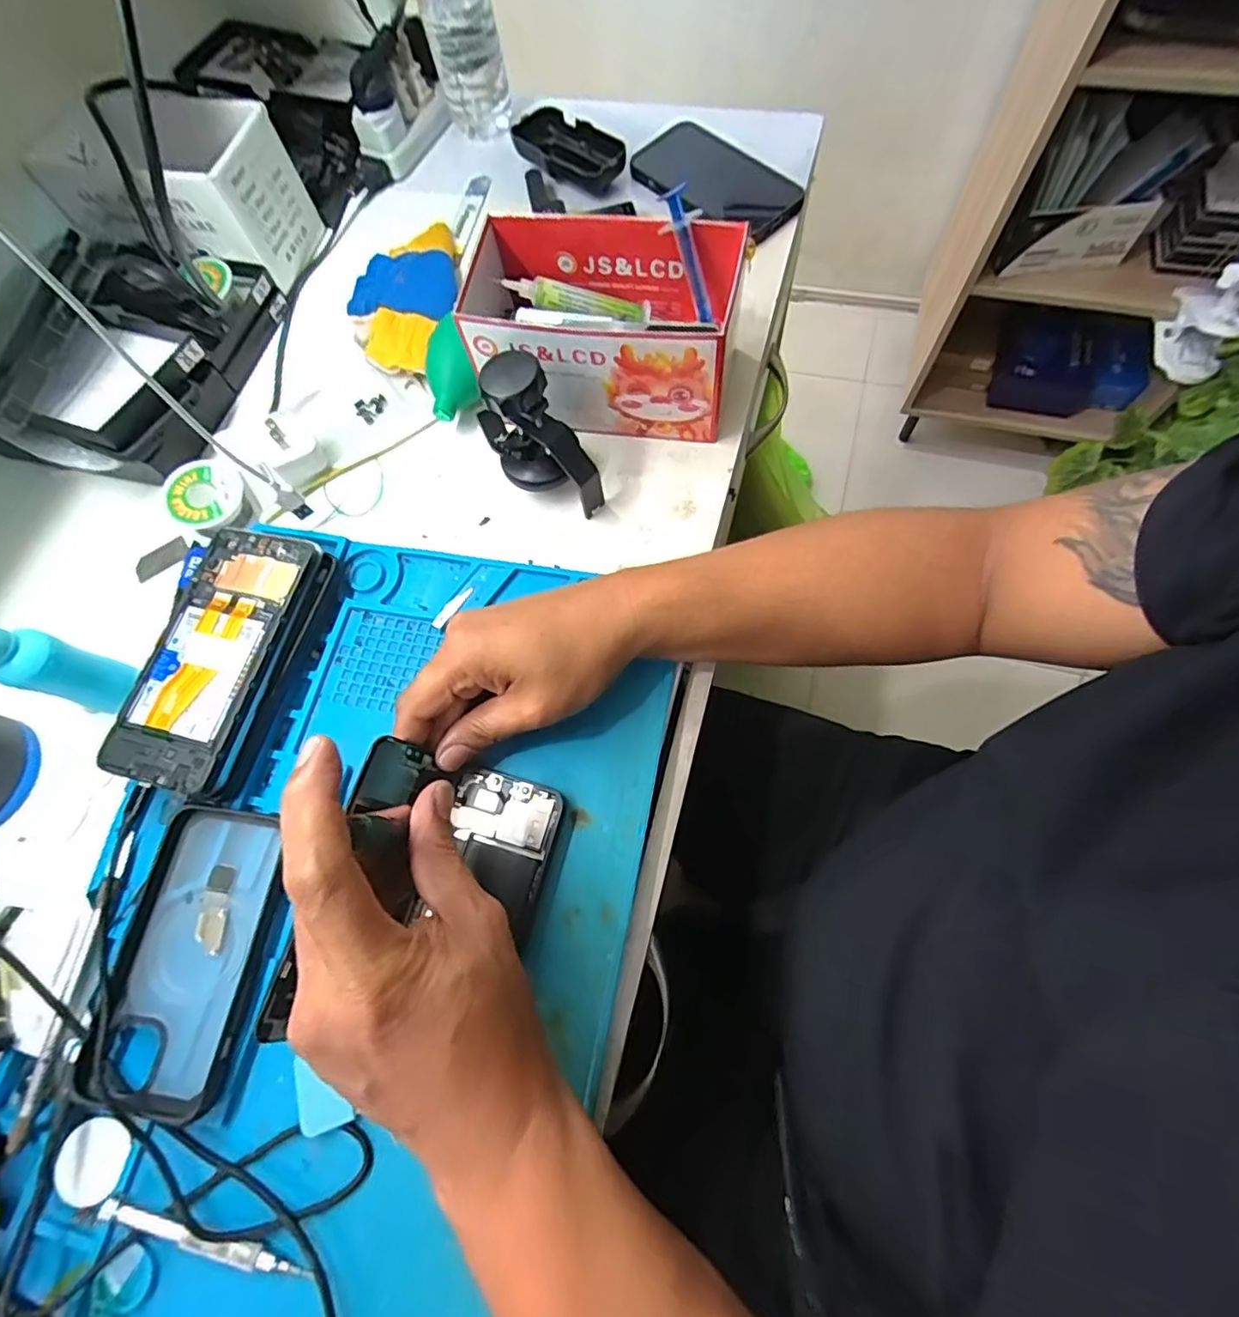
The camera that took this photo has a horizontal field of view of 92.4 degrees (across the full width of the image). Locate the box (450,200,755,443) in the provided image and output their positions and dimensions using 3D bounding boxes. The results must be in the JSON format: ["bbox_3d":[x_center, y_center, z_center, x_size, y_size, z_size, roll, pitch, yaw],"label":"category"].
[{"bbox_3d":[-0.013,-0.225,0.414,0.177,0.093,0.098,9,70,9],"label":"box"}]

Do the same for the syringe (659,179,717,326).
[{"bbox_3d":[0.046,-0.256,0.383,0.017,0.078,0.018,-36,36,-12],"label":"syringe"}]

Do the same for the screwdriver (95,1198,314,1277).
[{"bbox_3d":[-0.197,0.279,0.285,0.106,0.012,0.010,11,71,9],"label":"screwdriver"}]

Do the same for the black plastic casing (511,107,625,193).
[{"bbox_3d":[-0.047,-0.457,0.532,0.118,0.024,0.052,42,75,13],"label":"black plastic casing"}]

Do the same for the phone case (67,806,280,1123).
[{"bbox_3d":[-0.236,0.160,0.330,0.081,0.019,0.147,5,71,7],"label":"phone case"}]

